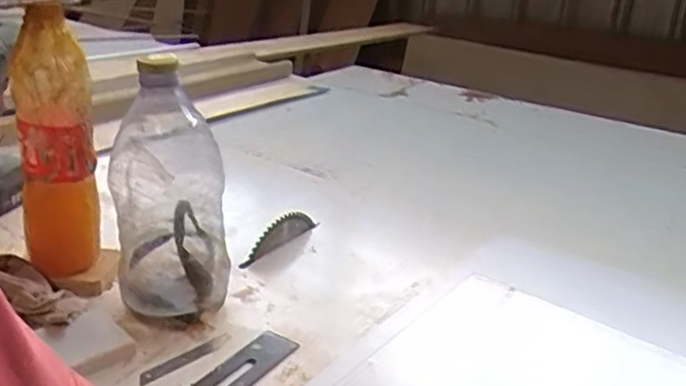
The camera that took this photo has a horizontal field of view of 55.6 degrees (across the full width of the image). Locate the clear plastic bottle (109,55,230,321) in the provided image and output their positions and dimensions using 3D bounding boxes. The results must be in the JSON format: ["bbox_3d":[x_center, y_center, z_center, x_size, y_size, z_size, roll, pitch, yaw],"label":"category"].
[{"bbox_3d":[-0.186,0.000,0.697,0.110,0.284,0.113,-1,23,-14],"label":"clear plastic bottle"}]

